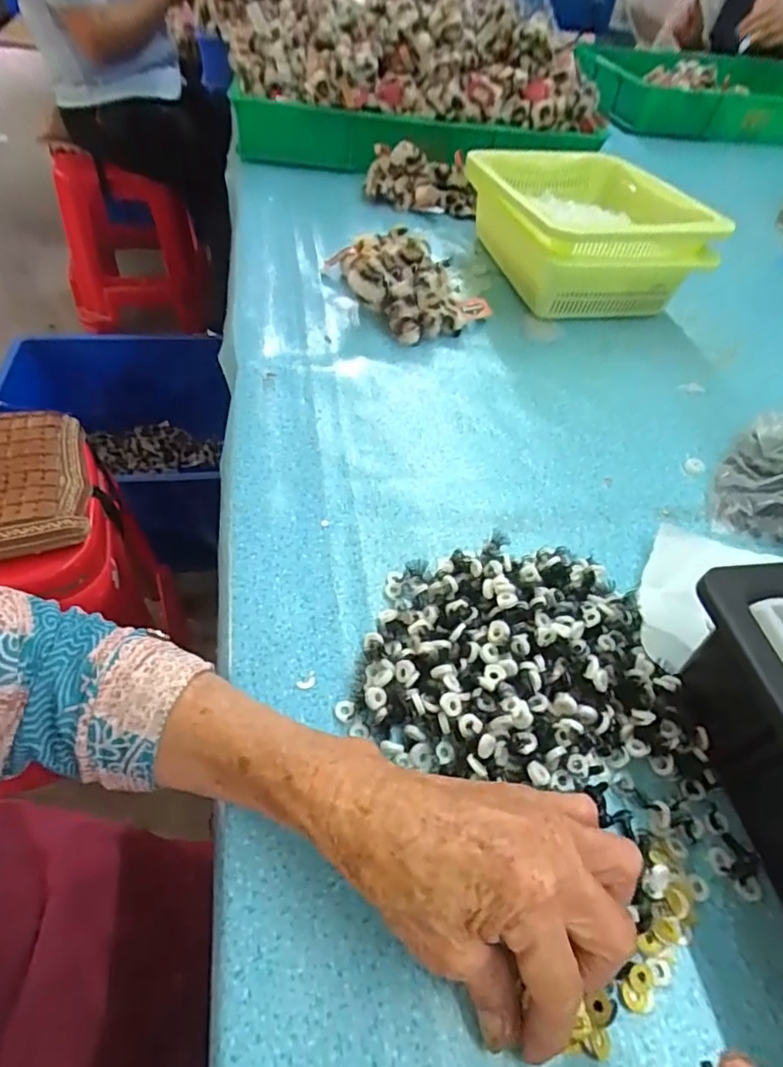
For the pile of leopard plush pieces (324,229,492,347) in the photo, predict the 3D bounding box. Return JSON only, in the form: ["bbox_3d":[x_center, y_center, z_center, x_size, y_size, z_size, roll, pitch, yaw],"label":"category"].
[{"bbox_3d":[0.008,-0.270,0.624,0.182,0.067,0.122,37,56,23],"label":"pile of leopard plush pieces"}]

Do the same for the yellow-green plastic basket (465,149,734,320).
[{"bbox_3d":[0.211,-0.341,0.667,0.186,0.112,0.265,-8,51,-11],"label":"yellow-green plastic basket"}]

